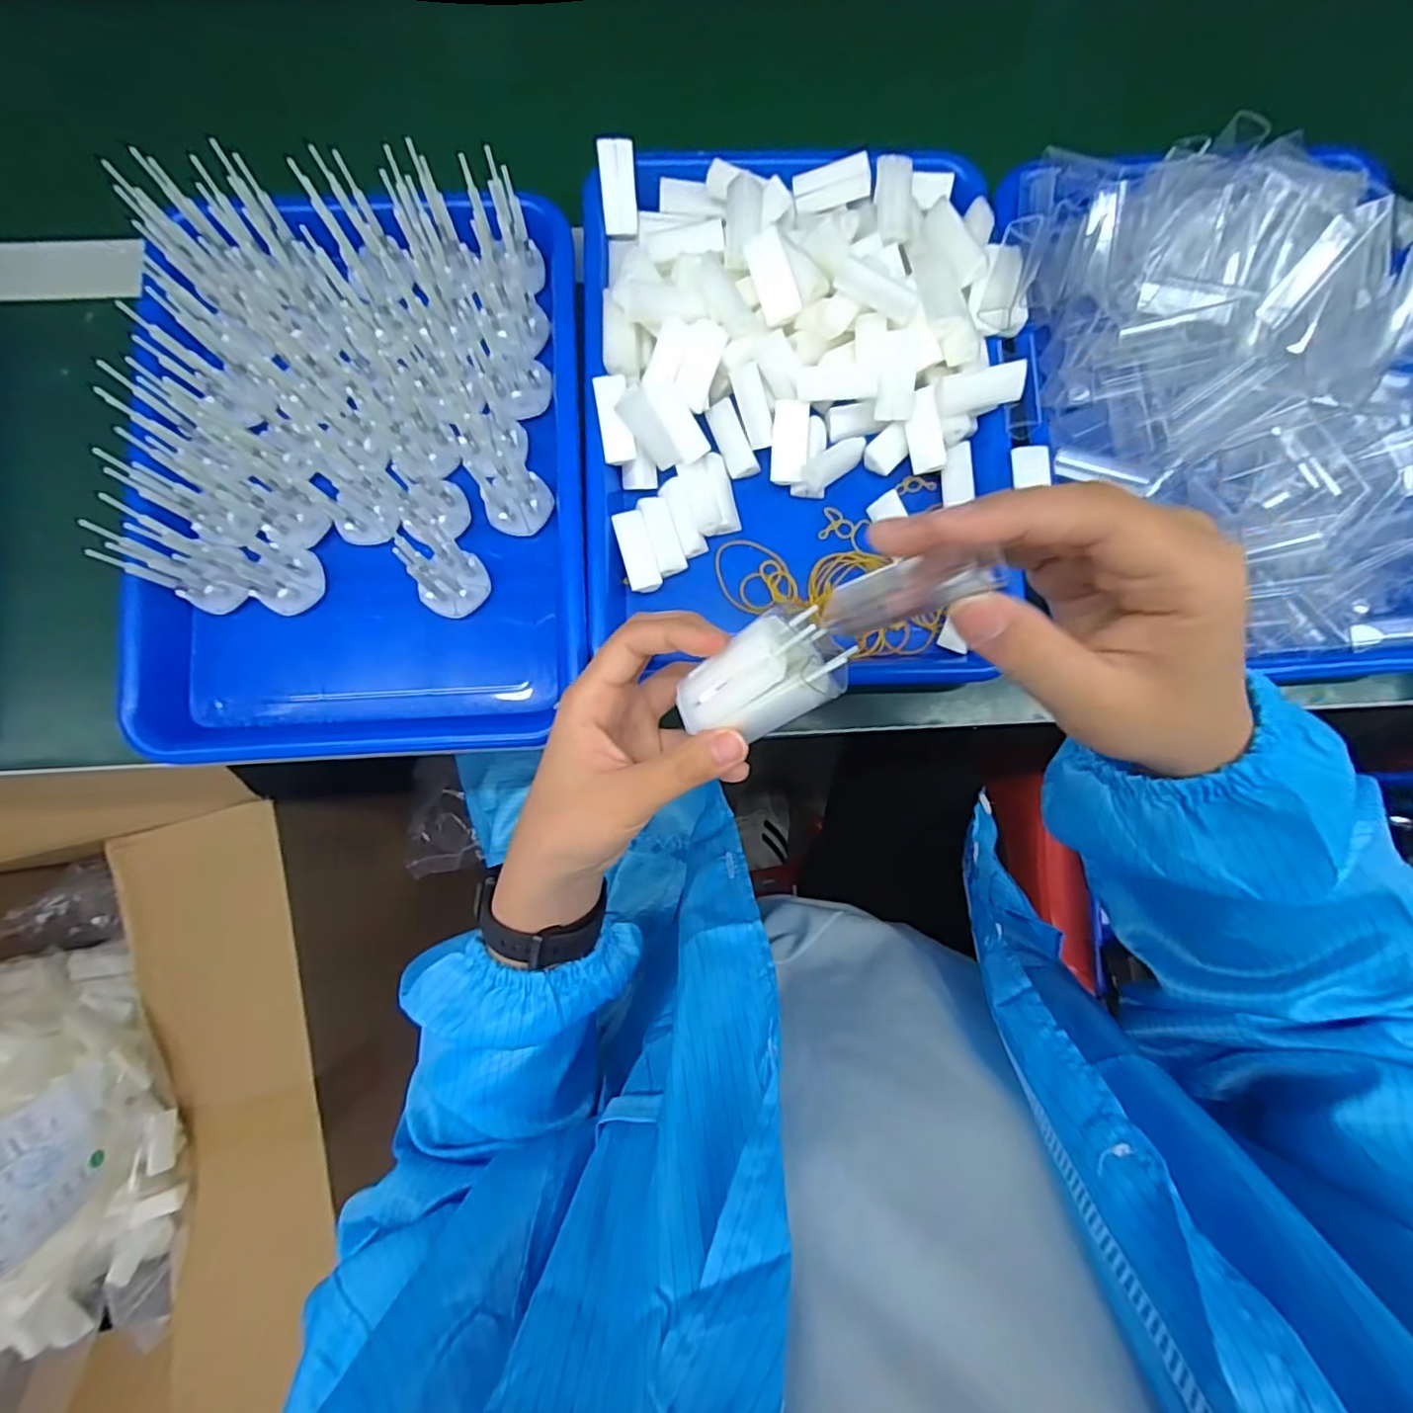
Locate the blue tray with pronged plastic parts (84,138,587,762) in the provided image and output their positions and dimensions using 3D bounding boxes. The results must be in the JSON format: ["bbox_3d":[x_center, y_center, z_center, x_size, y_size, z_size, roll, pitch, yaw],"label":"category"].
[{"bbox_3d":[-0.196,-0.138,0.357,0.245,0.076,0.326,-3,83,-1],"label":"blue tray with pronged plastic parts"}]

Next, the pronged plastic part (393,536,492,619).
[{"bbox_3d":[-0.145,-0.074,0.336,0.034,0.058,0.038,34,84,3],"label":"pronged plastic part"}]

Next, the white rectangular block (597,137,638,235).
[{"bbox_3d":[-0.053,-0.312,0.375,0.021,0.010,0.047,-4,113,-1],"label":"white rectangular block"}]

